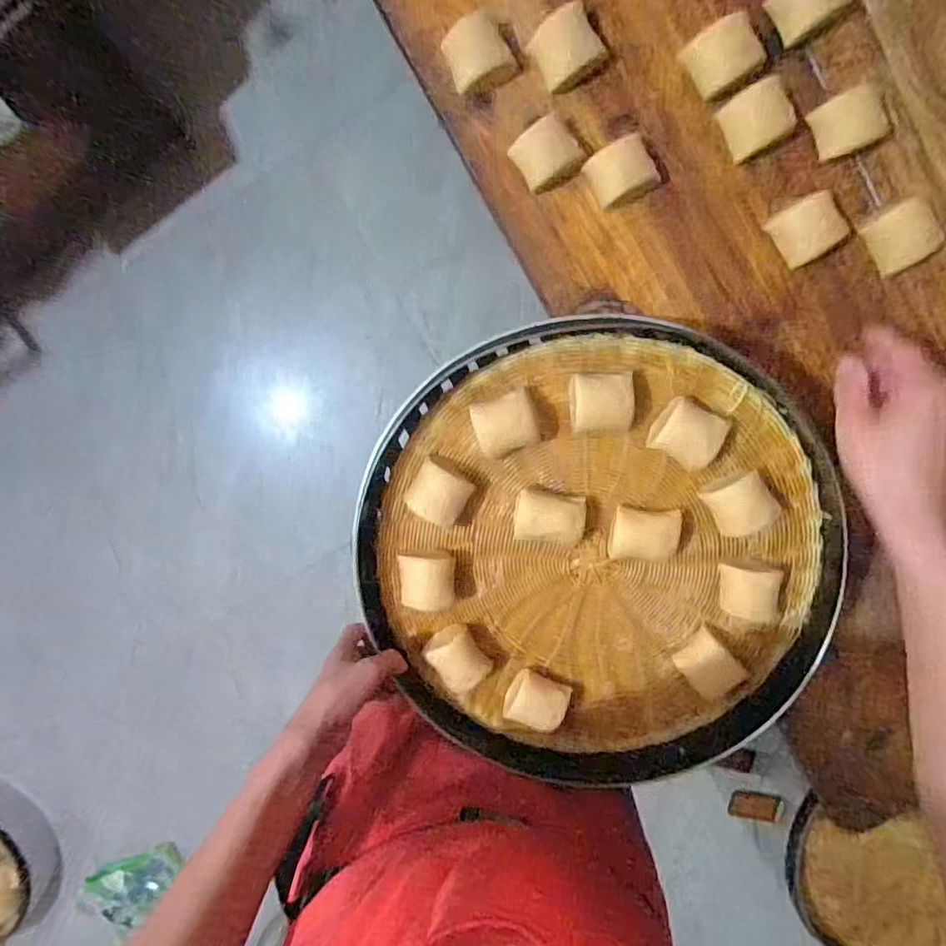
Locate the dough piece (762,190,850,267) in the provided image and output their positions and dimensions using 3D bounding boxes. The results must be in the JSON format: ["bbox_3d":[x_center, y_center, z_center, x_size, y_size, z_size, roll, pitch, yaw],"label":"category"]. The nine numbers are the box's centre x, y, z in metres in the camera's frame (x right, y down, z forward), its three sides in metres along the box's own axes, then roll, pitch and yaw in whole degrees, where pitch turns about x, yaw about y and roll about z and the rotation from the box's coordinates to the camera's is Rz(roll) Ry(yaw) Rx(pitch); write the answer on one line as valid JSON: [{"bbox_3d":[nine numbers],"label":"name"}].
[{"bbox_3d":[0.322,-0.234,0.526,0.053,0.024,0.054,-34,98,6],"label":"dough piece"}]

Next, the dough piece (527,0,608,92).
[{"bbox_3d":[0.084,-0.391,0.499,0.053,0.034,0.047,-35,98,6],"label":"dough piece"}]

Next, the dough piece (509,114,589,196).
[{"bbox_3d":[0.070,-0.303,0.526,0.052,0.031,0.054,-40,97,6],"label":"dough piece"}]

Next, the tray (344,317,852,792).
[{"bbox_3d":[0.120,0.102,0.540,0.447,0.056,0.480,0,100,0],"label":"tray"}]

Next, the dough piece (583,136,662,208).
[{"bbox_3d":[0.142,-0.287,0.524,0.057,0.031,0.051,-31,98,5],"label":"dough piece"}]

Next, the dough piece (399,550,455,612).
[{"bbox_3d":[-0.046,0.109,0.552,0.053,0.031,0.054,1,100,0],"label":"dough piece"}]

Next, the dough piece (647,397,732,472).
[{"bbox_3d":[0.202,-0.032,0.498,0.069,0.034,0.052,29,98,-4],"label":"dough piece"}]

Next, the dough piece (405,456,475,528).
[{"bbox_3d":[-0.034,0.021,0.530,0.057,0.028,0.048,31,98,-5],"label":"dough piece"}]

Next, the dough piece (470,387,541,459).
[{"bbox_3d":[0.029,-0.045,0.507,0.058,0.037,0.054,-21,99,4],"label":"dough piece"}]

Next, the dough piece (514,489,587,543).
[{"bbox_3d":[0.074,0.043,0.536,0.067,0.036,0.052,7,99,-1],"label":"dough piece"}]

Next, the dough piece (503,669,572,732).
[{"bbox_3d":[0.067,0.236,0.572,0.060,0.027,0.054,22,99,-3],"label":"dough piece"}]

